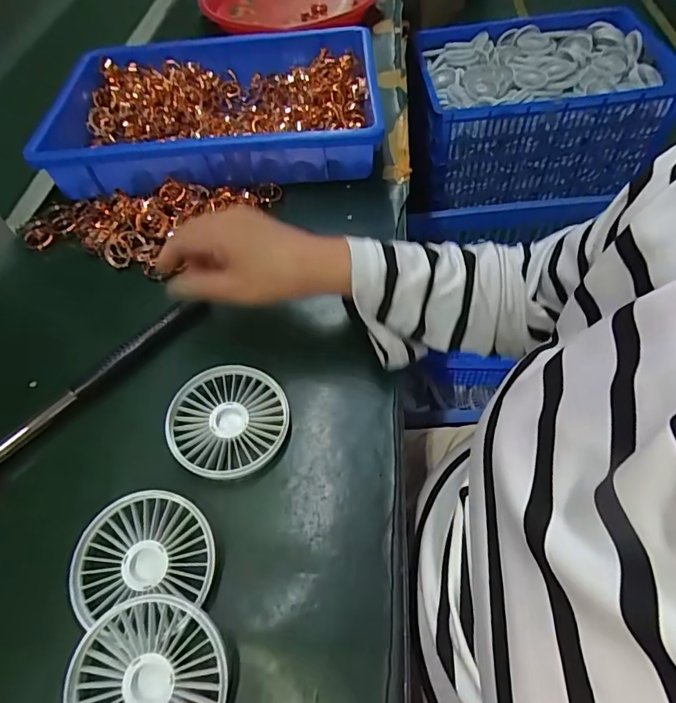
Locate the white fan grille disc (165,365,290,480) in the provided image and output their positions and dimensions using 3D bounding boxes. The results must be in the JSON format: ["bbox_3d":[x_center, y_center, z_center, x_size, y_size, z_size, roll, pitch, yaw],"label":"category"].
[{"bbox_3d":[-0.083,0.052,0.357,0.088,0.013,0.086,0,57,0],"label":"white fan grille disc"}]

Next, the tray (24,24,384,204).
[{"bbox_3d":[-0.138,-0.283,0.539,0.351,0.058,0.235,-6,56,1],"label":"tray"}]

